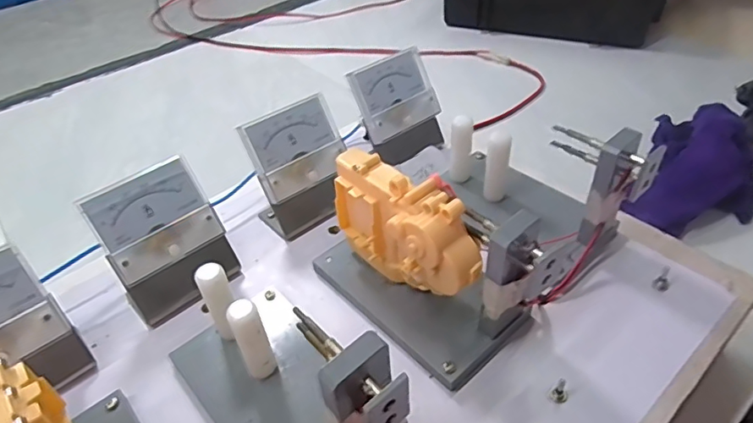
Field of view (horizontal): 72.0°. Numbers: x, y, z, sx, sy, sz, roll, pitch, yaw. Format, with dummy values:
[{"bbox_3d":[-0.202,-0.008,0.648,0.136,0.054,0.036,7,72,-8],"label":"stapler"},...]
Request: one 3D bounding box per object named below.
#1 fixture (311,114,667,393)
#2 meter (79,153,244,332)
[{"bbox_3d":[0.062,0.003,0.312,0.163,0.079,0.131,-33,49,-28],"label":"fixture"},{"bbox_3d":[-0.126,0.017,0.310,0.064,0.075,0.041,-32,48,-27],"label":"meter"}]

